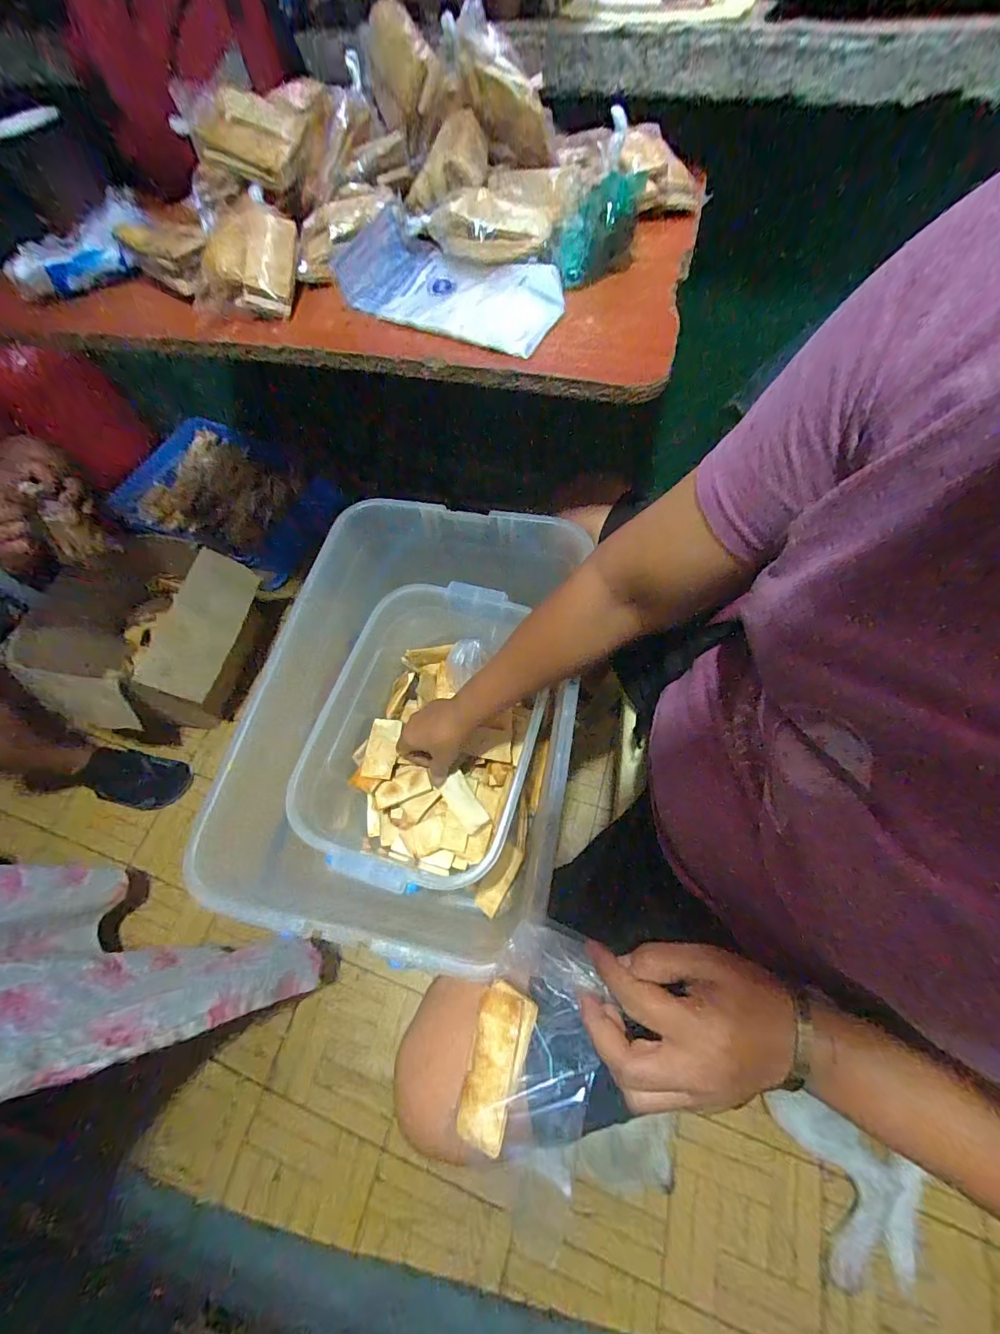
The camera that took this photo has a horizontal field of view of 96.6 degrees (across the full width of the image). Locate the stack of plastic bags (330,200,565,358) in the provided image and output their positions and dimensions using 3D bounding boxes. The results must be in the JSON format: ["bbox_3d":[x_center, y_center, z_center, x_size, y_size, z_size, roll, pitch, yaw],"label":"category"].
[{"bbox_3d":[-0.051,-0.352,0.416,0.223,0.040,0.095,28,69,16],"label":"stack of plastic bags"}]

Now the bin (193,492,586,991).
[{"bbox_3d":[-0.103,0.061,0.572,0.327,0.236,0.475,9,65,8],"label":"bin"}]

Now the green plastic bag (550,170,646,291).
[{"bbox_3d":[0.091,-0.411,0.418,0.063,0.055,0.105,16,67,11],"label":"green plastic bag"}]

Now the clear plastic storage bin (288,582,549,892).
[{"bbox_3d":[-0.093,0.083,0.584,0.266,0.174,0.359,3,65,5],"label":"clear plastic storage bin"}]

